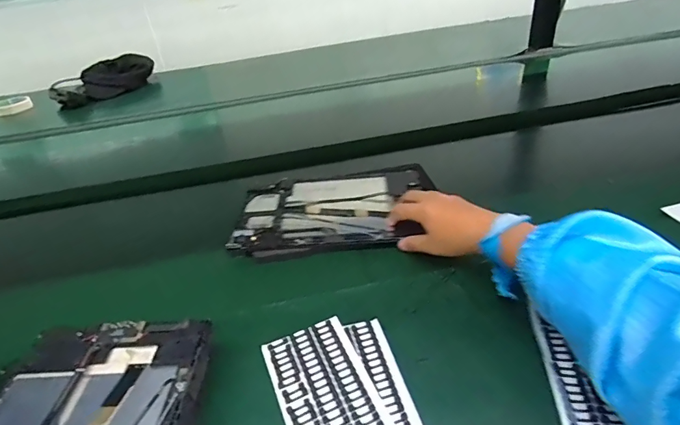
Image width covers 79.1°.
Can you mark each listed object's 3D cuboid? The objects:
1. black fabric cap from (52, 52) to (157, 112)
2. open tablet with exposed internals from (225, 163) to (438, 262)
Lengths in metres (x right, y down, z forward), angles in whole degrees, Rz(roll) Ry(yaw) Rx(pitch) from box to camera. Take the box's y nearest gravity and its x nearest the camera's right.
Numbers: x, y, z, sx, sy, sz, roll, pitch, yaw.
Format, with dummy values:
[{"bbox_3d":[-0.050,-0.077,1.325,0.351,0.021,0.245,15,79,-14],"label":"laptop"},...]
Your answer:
[{"bbox_3d":[-0.611,-0.346,1.088,0.101,0.075,0.284,19,44,32],"label":"black fabric cap"},{"bbox_3d":[-0.004,-0.006,0.529,0.247,0.013,0.165,-5,36,4],"label":"open tablet with exposed internals"}]

